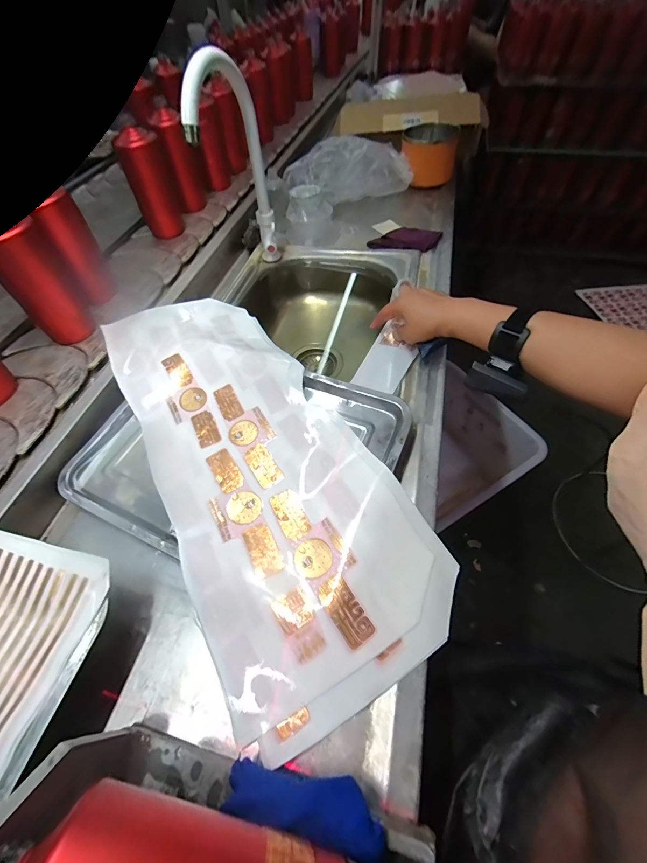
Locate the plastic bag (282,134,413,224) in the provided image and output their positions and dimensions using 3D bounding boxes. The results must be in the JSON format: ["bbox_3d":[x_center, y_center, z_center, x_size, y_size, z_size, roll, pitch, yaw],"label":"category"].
[{"bbox_3d":[0.036,-0.586,0.812,0.340,0.106,0.163,-33,60,-21],"label":"plastic bag"}]

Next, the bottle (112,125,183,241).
[{"bbox_3d":[-0.363,-0.521,0.736,0.086,0.180,0.094,-20,56,-13],"label":"bottle"}]

